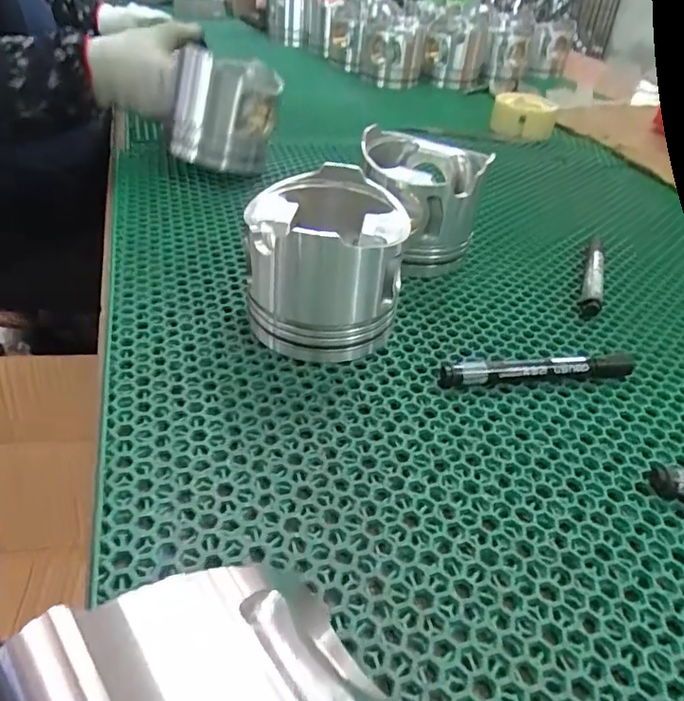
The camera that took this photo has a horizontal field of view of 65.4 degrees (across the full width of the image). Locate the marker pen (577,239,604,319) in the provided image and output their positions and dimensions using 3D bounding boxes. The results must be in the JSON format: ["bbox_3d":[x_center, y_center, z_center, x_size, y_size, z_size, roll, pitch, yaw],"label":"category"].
[{"bbox_3d":[0.233,-0.069,0.493,0.018,0.014,0.131,19,42,15],"label":"marker pen"}]

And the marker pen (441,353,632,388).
[{"bbox_3d":[0.137,0.014,0.373,0.140,0.017,0.012,-3,41,-10],"label":"marker pen"}]

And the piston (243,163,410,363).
[{"bbox_3d":[-0.013,-0.061,0.379,0.105,0.098,0.105,3,41,-4],"label":"piston"}]

